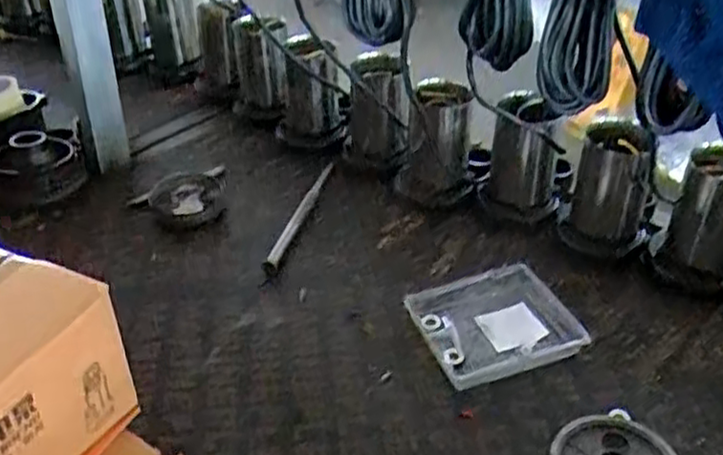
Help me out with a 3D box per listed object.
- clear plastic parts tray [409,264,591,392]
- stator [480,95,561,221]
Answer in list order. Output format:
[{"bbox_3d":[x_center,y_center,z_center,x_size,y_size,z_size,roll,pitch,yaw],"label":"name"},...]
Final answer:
[{"bbox_3d":[0.162,0.110,0.858,0.180,0.020,0.150,-13,38,-13],"label":"clear plastic parts tray"},{"bbox_3d":[0.224,-0.092,1.014,0.105,0.160,0.084,5,38,11],"label":"stator"}]

